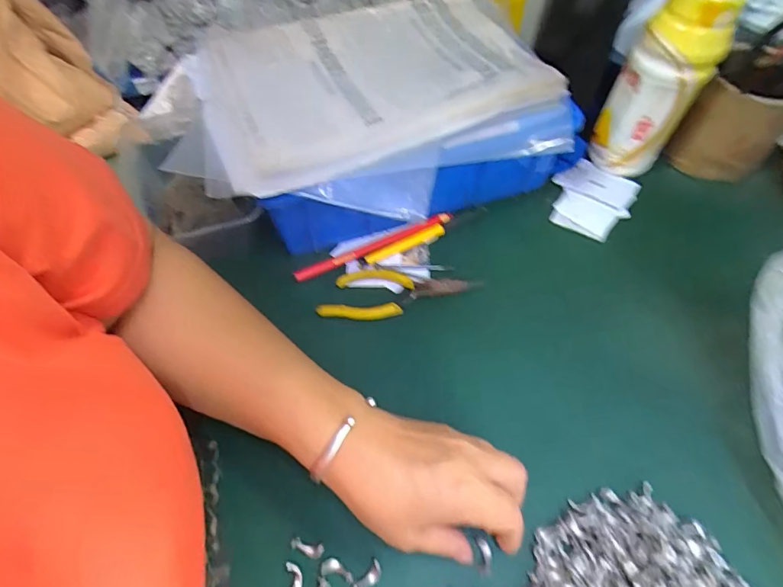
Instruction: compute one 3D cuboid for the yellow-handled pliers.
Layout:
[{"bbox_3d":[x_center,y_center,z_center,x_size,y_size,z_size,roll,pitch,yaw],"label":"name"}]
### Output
[{"bbox_3d":[0.008,-0.002,0.379,0.141,0.008,0.046,-2,57,-1],"label":"yellow-handled pliers"}]

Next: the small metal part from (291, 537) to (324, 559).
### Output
[{"bbox_3d":[-0.054,0.162,0.274,0.021,0.004,0.008,14,58,9],"label":"small metal part"}]

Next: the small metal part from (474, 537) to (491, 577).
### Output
[{"bbox_3d":[0.059,0.168,0.275,0.010,0.004,0.021,0,58,0],"label":"small metal part"}]

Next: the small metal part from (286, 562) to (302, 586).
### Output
[{"bbox_3d":[-0.060,0.178,0.265,0.009,0.004,0.022,-9,57,-6],"label":"small metal part"}]

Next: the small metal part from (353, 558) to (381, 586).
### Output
[{"bbox_3d":[-0.014,0.177,0.267,0.009,0.004,0.021,37,64,22],"label":"small metal part"}]

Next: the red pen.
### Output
[{"bbox_3d":[-0.014,-0.047,0.408,0.162,0.010,0.014,-22,60,-14],"label":"red pen"}]

